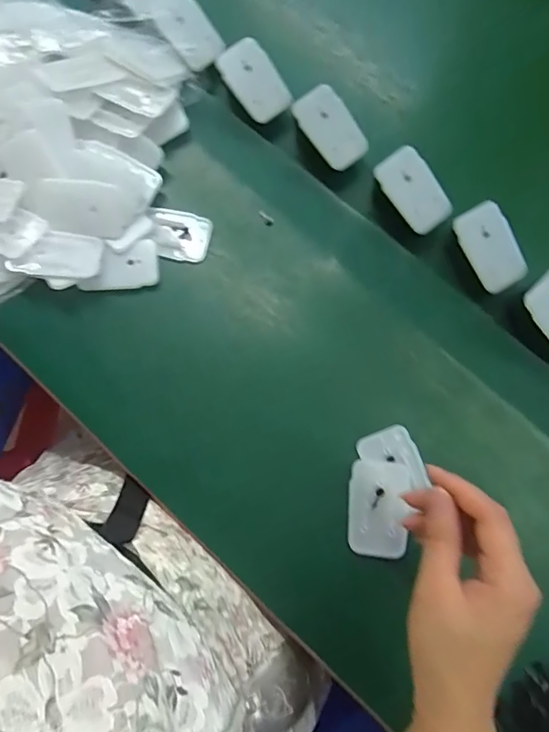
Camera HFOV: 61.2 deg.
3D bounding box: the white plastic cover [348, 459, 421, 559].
[{"bbox_3d":[0.080,0.111,0.359,0.045,0.005,0.069,6,83,9],"label":"white plastic cover"}]

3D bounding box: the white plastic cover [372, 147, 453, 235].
[{"bbox_3d":[0.121,-0.151,0.403,0.039,0.005,0.072,-36,102,14],"label":"white plastic cover"}]

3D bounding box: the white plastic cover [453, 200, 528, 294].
[{"bbox_3d":[0.180,-0.098,0.386,0.041,0.004,0.071,-32,98,1],"label":"white plastic cover"}]

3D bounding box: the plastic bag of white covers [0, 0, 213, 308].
[{"bbox_3d":[-0.249,-0.209,0.405,0.348,0.077,0.318,-6,77,-3],"label":"plastic bag of white covers"}]

